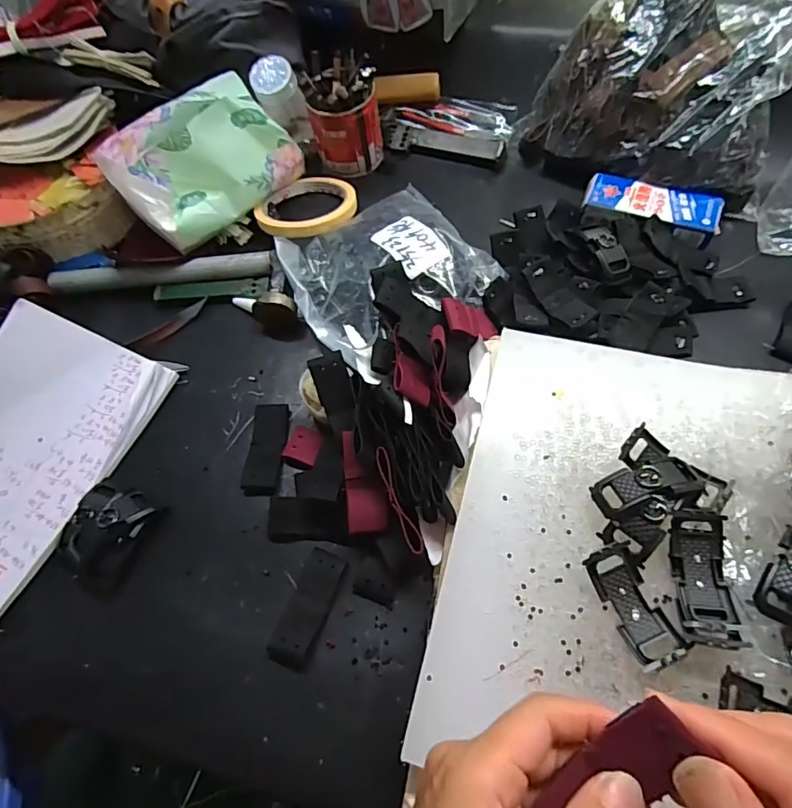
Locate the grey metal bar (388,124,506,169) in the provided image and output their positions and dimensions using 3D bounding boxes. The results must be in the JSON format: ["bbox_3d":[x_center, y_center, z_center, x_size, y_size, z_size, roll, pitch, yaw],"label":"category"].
[{"bbox_3d":[0.049,-0.255,0.491,0.116,0.017,0.023,15,66,13],"label":"grey metal bar"}]

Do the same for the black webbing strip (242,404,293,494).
[{"bbox_3d":[-0.096,0.033,0.371,0.027,0.007,0.069,1,64,7],"label":"black webbing strip"}]

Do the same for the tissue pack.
[{"bbox_3d":[-0.165,-0.213,0.440,0.151,0.083,0.080,-41,66,-14],"label":"tissue pack"}]

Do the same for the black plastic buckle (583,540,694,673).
[{"bbox_3d":[0.122,0.103,0.257,0.026,0.014,0.057,-23,63,-5],"label":"black plastic buckle"}]

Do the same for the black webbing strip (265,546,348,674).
[{"bbox_3d":[-0.055,0.128,0.315,0.026,0.008,0.069,18,67,14],"label":"black webbing strip"}]

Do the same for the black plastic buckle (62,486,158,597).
[{"bbox_3d":[-0.201,0.088,0.339,0.054,0.020,0.065,11,66,12],"label":"black plastic buckle"}]

